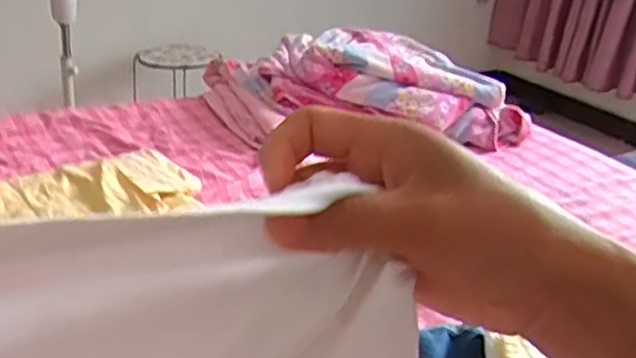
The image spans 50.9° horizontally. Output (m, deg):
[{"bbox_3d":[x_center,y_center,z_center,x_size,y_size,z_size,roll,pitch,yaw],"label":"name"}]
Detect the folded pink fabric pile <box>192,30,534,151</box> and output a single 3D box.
[{"bbox_3d":[0.120,-0.267,1.796,0.825,0.188,0.437,2,26,-7],"label":"folded pink fabric pile"}]

